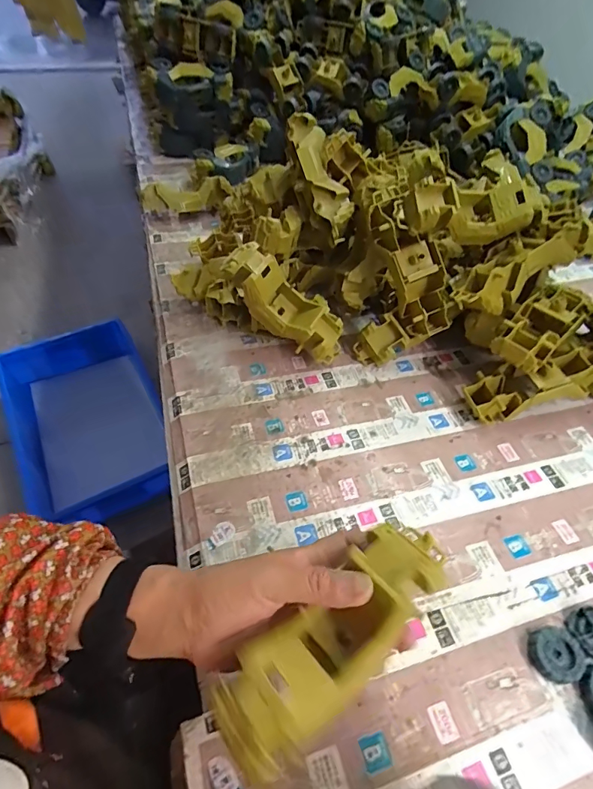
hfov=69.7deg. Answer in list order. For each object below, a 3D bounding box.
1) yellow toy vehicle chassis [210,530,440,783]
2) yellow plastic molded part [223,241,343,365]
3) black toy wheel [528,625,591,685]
[{"bbox_3d":[0.026,0.151,0.267,0.159,0.052,0.053,-36,60,-19],"label":"yellow toy vehicle chassis"},{"bbox_3d":[-0.011,-0.107,0.519,0.175,0.060,0.060,41,50,-17],"label":"yellow plastic molded part"},{"bbox_3d":[0.210,0.208,0.342,0.041,0.014,0.037,-12,51,-13],"label":"black toy wheel"}]

